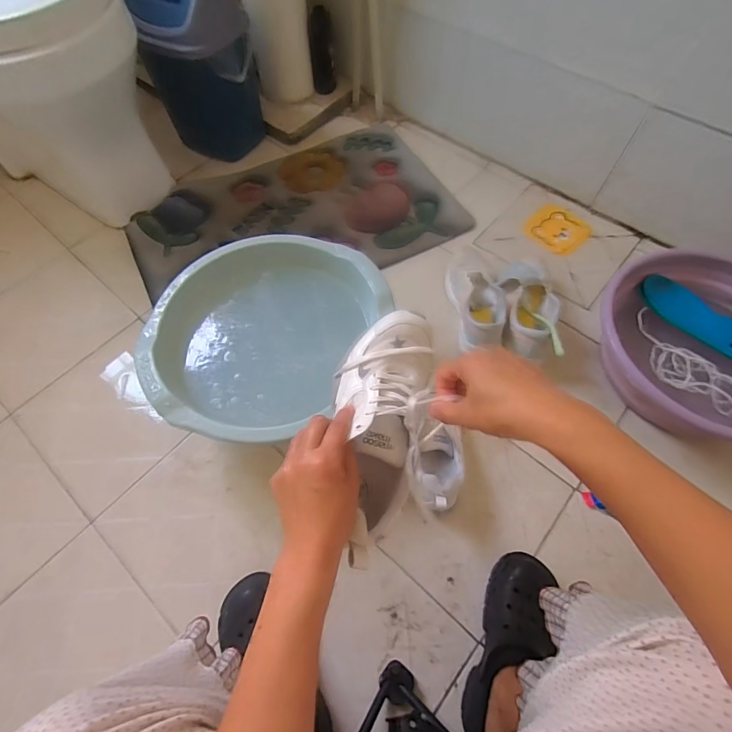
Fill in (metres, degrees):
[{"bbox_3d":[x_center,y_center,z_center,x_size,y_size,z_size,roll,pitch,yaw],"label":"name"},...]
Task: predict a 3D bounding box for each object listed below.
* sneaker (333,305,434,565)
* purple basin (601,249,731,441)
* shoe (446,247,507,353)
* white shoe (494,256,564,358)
[{"bbox_3d":[0.013,0.061,0.416,0.095,0.081,0.247,6,79,4],"label":"sneaker"},{"bbox_3d":[0.607,-0.043,0.747,0.356,0.131,0.355,0,65,1],"label":"purple basin"},{"bbox_3d":[0.226,-0.139,0.829,0.090,0.088,0.255,-6,65,-2],"label":"shoe"},{"bbox_3d":[0.324,-0.114,0.808,0.098,0.106,0.258,4,64,3],"label":"white shoe"}]

